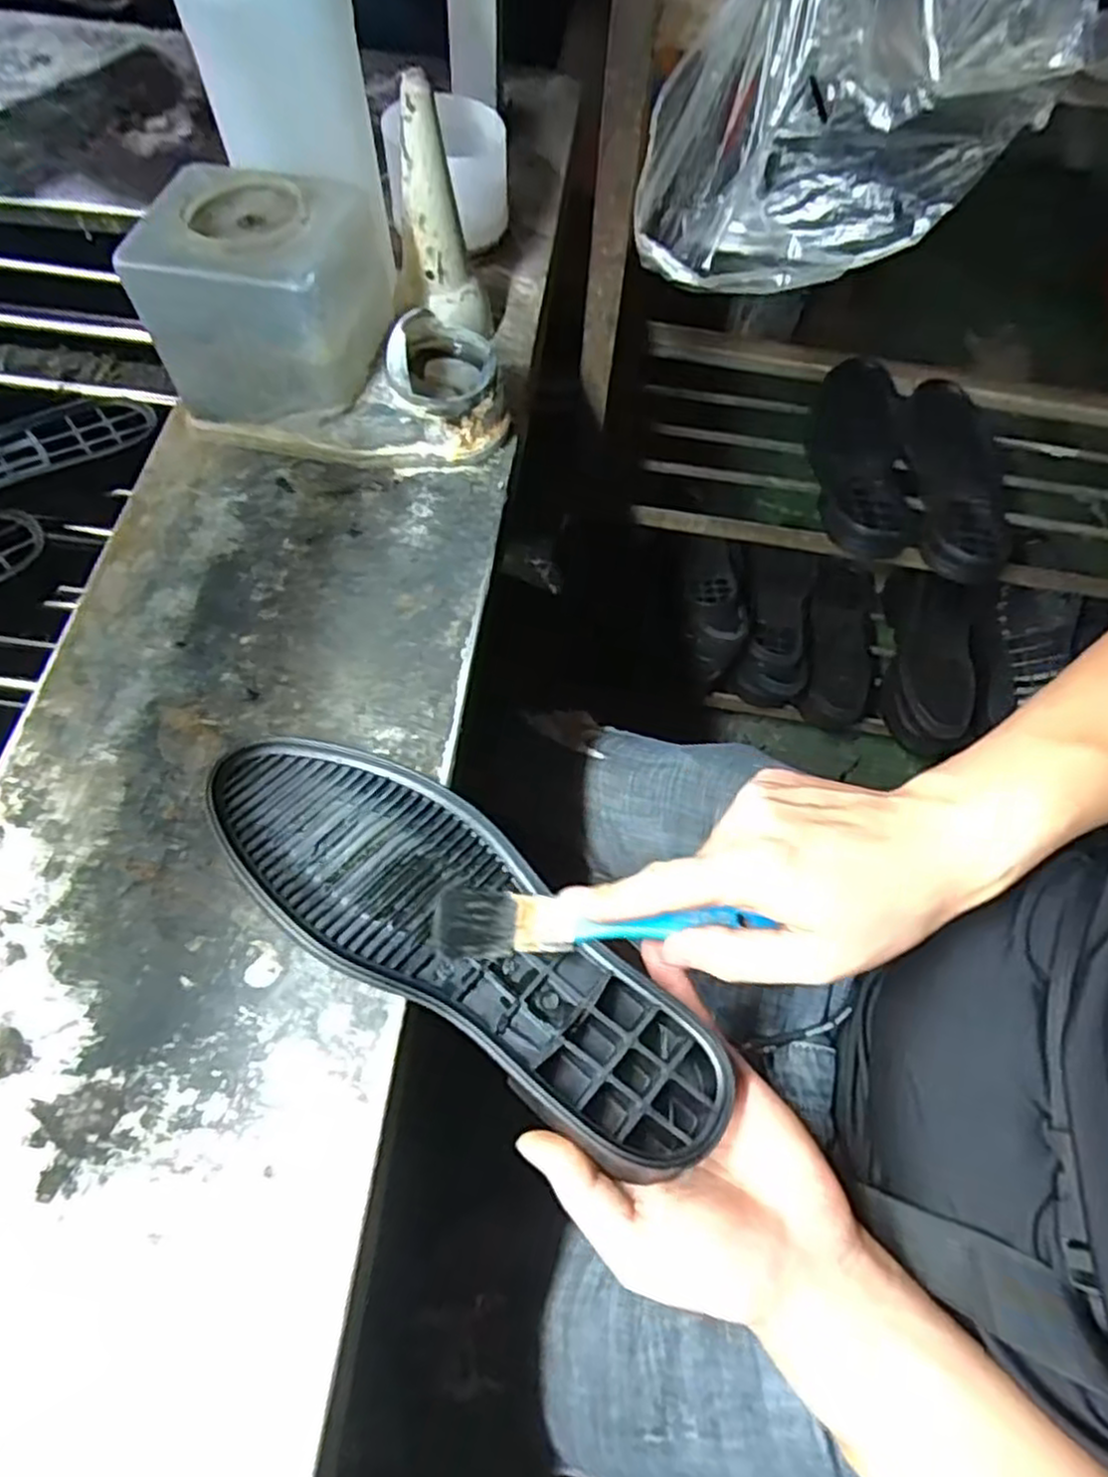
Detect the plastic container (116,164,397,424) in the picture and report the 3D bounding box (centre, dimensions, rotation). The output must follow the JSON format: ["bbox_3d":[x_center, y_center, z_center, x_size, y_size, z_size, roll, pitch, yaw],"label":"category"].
[{"bbox_3d":[-0.169,-0.258,0.446,0.116,0.118,0.102,11,65,3],"label":"plastic container"}]

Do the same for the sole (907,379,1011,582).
[{"bbox_3d":[0.448,-0.286,0.800,0.118,0.063,0.315,12,64,3],"label":"sole"}]

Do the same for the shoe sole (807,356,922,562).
[{"bbox_3d":[0.343,-0.317,0.801,0.109,0.052,0.297,7,64,0],"label":"shoe sole"}]

